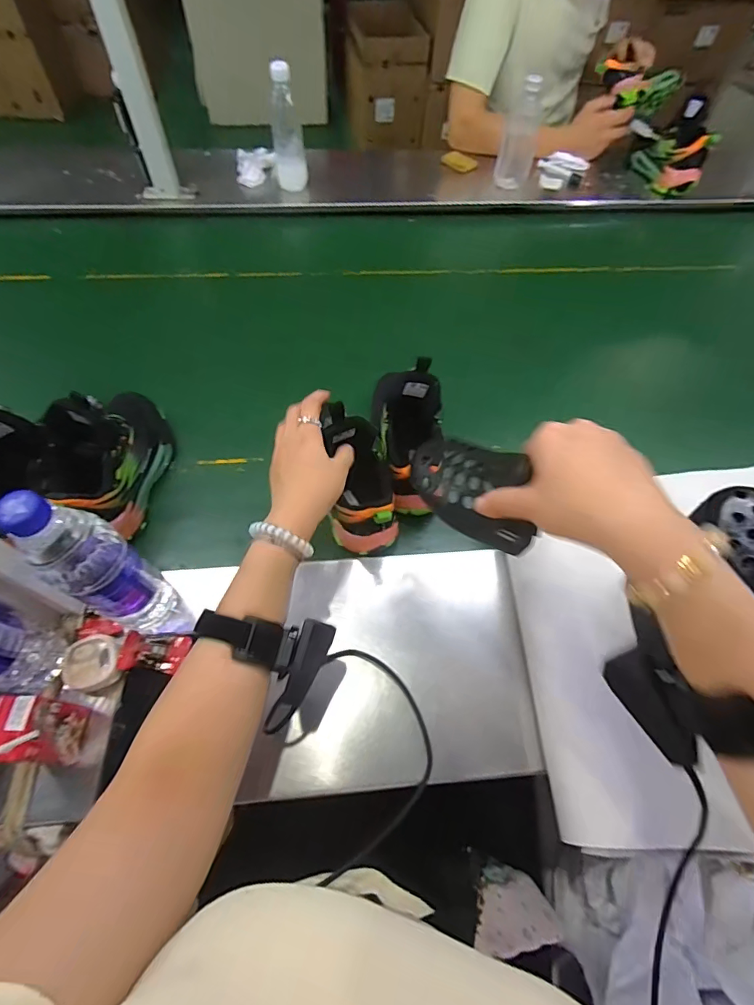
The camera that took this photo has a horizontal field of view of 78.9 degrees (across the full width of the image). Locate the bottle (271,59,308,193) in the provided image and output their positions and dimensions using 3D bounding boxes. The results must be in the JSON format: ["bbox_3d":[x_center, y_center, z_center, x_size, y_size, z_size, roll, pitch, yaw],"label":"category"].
[{"bbox_3d":[-0.162,-0.675,0.831,0.057,0.195,0.053,-4,59,-6],"label":"bottle"}]

